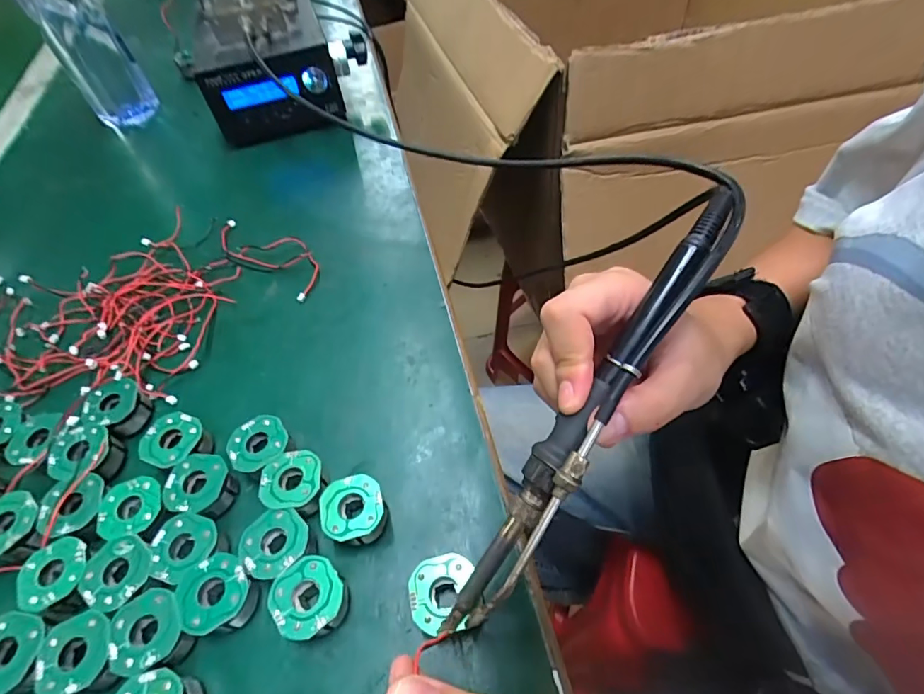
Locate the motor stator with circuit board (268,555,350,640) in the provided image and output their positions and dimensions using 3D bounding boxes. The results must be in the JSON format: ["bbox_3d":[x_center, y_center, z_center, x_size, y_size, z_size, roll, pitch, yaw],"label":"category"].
[{"bbox_3d":[-0.067,0.115,0.218,0.033,0.021,0.030,-2,54,3],"label":"motor stator with circuit board"}]

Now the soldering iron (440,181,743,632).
[{"bbox_3d":[0.053,0.022,0.189,0.020,0.025,0.210,32,87,25],"label":"soldering iron"}]

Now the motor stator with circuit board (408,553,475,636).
[{"bbox_3d":[-0.009,0.110,0.214,0.026,0.023,0.030,3,54,7],"label":"motor stator with circuit board"}]

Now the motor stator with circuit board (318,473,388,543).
[{"bbox_3d":[-0.053,0.083,0.240,0.030,0.021,0.032,-8,54,-1],"label":"motor stator with circuit board"}]

